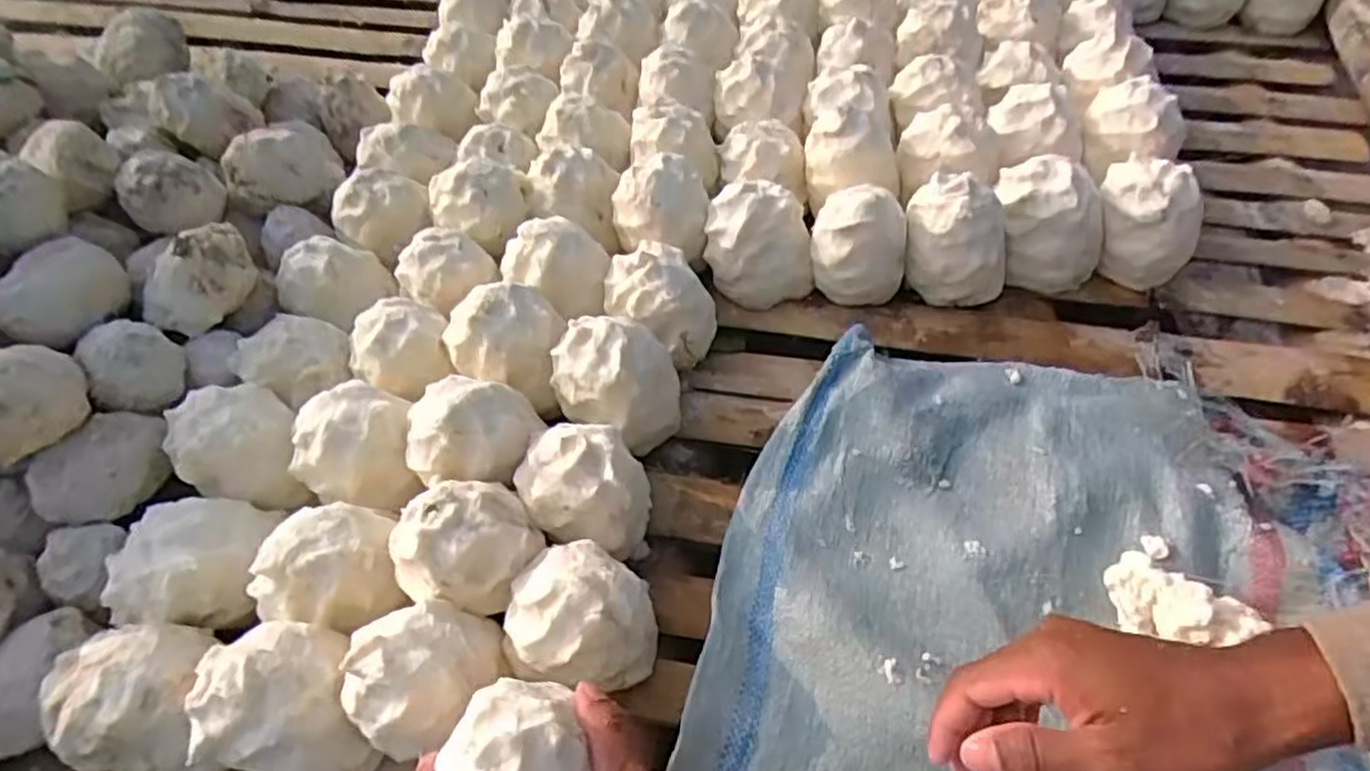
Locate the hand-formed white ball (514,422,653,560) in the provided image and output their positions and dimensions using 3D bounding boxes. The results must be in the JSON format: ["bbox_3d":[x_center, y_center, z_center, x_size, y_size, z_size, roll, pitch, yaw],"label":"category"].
[{"bbox_3d":[-0.068,0.068,0.525,0.085,0.074,0.072,3,54,9],"label":"hand-formed white ball"}]

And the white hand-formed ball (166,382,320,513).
[{"bbox_3d":[-0.315,0.043,0.552,0.072,0.069,0.069,-3,53,4],"label":"white hand-formed ball"}]

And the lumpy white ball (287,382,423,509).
[{"bbox_3d":[-0.229,0.041,0.542,0.075,0.063,0.073,-3,53,4],"label":"lumpy white ball"}]

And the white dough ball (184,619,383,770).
[{"bbox_3d":[-0.232,0.192,0.460,0.082,0.103,0.089,-17,53,-6],"label":"white dough ball"}]

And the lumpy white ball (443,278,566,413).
[{"bbox_3d":[-0.137,-0.034,0.585,0.082,0.077,0.069,4,54,9],"label":"lumpy white ball"}]

